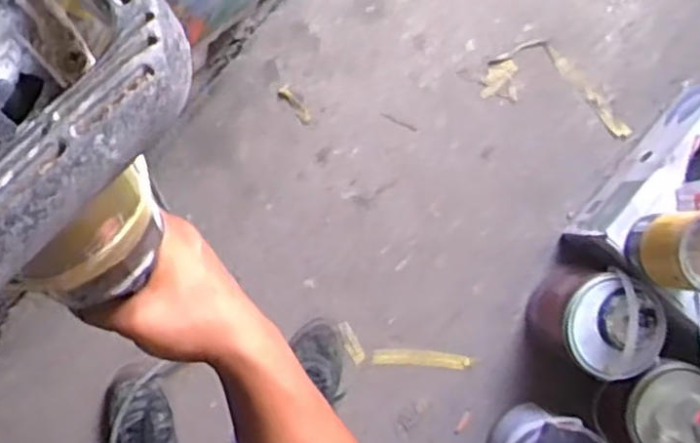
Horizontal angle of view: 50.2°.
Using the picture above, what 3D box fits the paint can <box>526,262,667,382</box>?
[{"bbox_3d":[0.390,0.155,1.193,0.142,0.177,0.153,0,93,-8],"label":"paint can"}]

